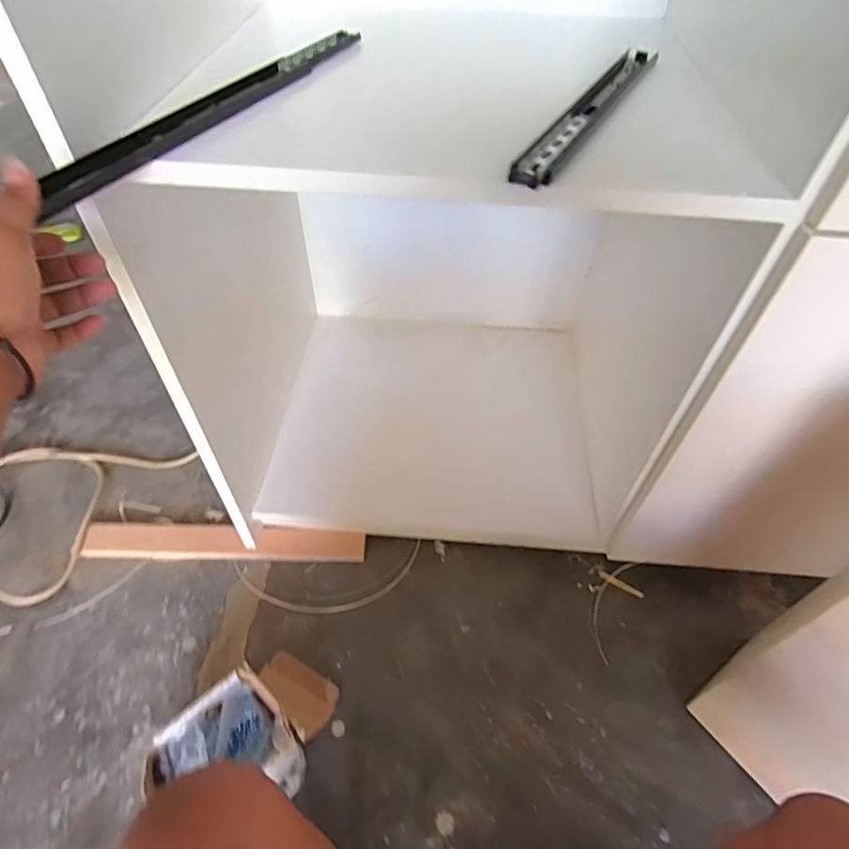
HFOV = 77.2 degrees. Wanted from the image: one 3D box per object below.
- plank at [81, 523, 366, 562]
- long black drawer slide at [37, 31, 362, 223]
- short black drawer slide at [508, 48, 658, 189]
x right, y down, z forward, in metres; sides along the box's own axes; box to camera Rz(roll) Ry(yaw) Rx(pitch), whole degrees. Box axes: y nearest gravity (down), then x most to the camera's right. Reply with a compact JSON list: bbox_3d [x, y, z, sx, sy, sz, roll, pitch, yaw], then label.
[{"bbox_3d":[-0.325,0.193,0.877,0.448,0.018,0.064,0,51,-1],"label":"plank"},{"bbox_3d":[-0.185,-0.307,0.505,0.039,0.019,0.426,21,54,16],"label":"long black drawer slide"},{"bbox_3d":[0.160,-0.302,0.503,0.039,0.014,0.363,24,54,17],"label":"short black drawer slide"}]

